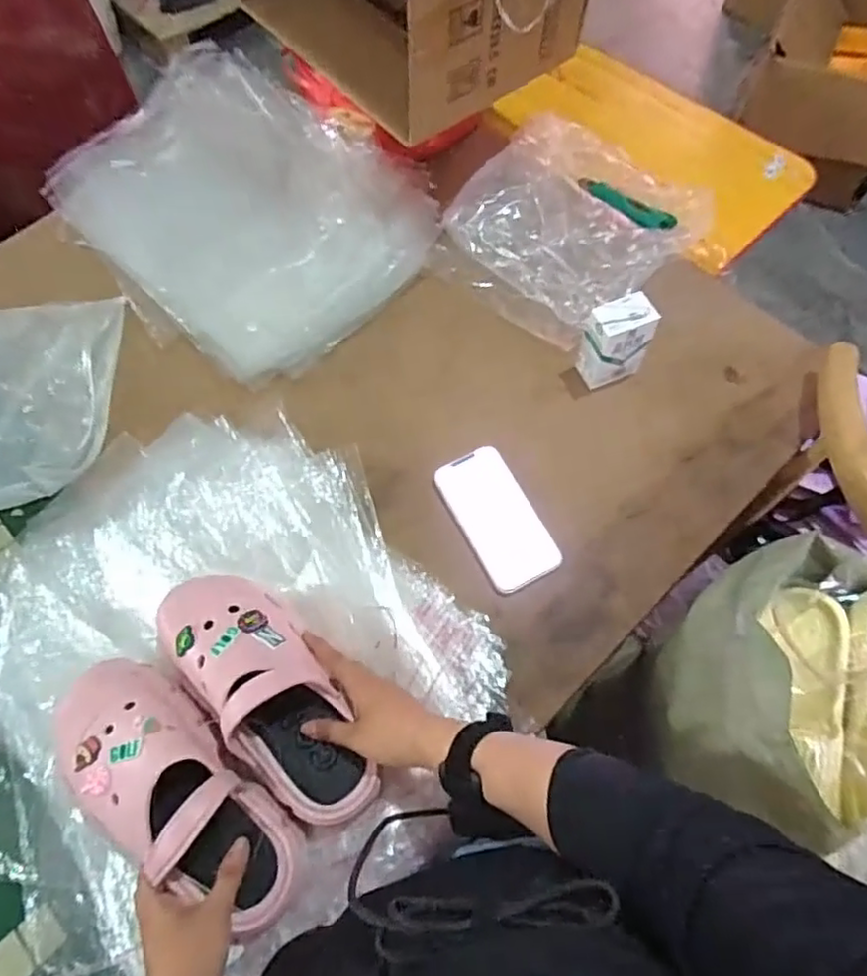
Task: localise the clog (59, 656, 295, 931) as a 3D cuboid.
[{"bbox_3d":[-0.209,0.239,0.495,0.242,0.088,0.098,40,71,10],"label":"clog"}]

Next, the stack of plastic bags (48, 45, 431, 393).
[{"bbox_3d":[-0.261,-0.381,0.844,0.375,0.034,0.483,-44,76,-10],"label":"stack of plastic bags"}]

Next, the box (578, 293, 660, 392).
[{"bbox_3d":[0.213,-0.169,0.732,0.071,0.116,0.050,-24,67,-10],"label":"box"}]

